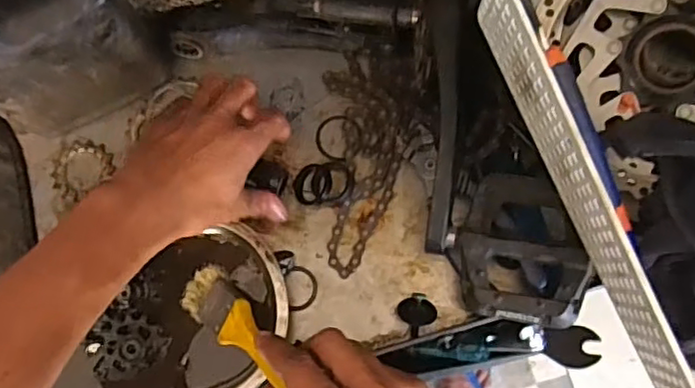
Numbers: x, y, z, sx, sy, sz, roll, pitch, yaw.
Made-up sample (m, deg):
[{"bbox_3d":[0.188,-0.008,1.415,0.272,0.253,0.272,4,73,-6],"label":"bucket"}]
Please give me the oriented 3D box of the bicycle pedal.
[{"bbox_3d":[0.132,0.040,0.482,0.100,0.043,0.114,12,77,4],"label":"bicycle pedal"}]

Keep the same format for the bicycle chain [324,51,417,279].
[{"bbox_3d":[0.020,-0.030,0.523,0.073,0.016,0.186,-2,77,1],"label":"bicycle chain"}]

